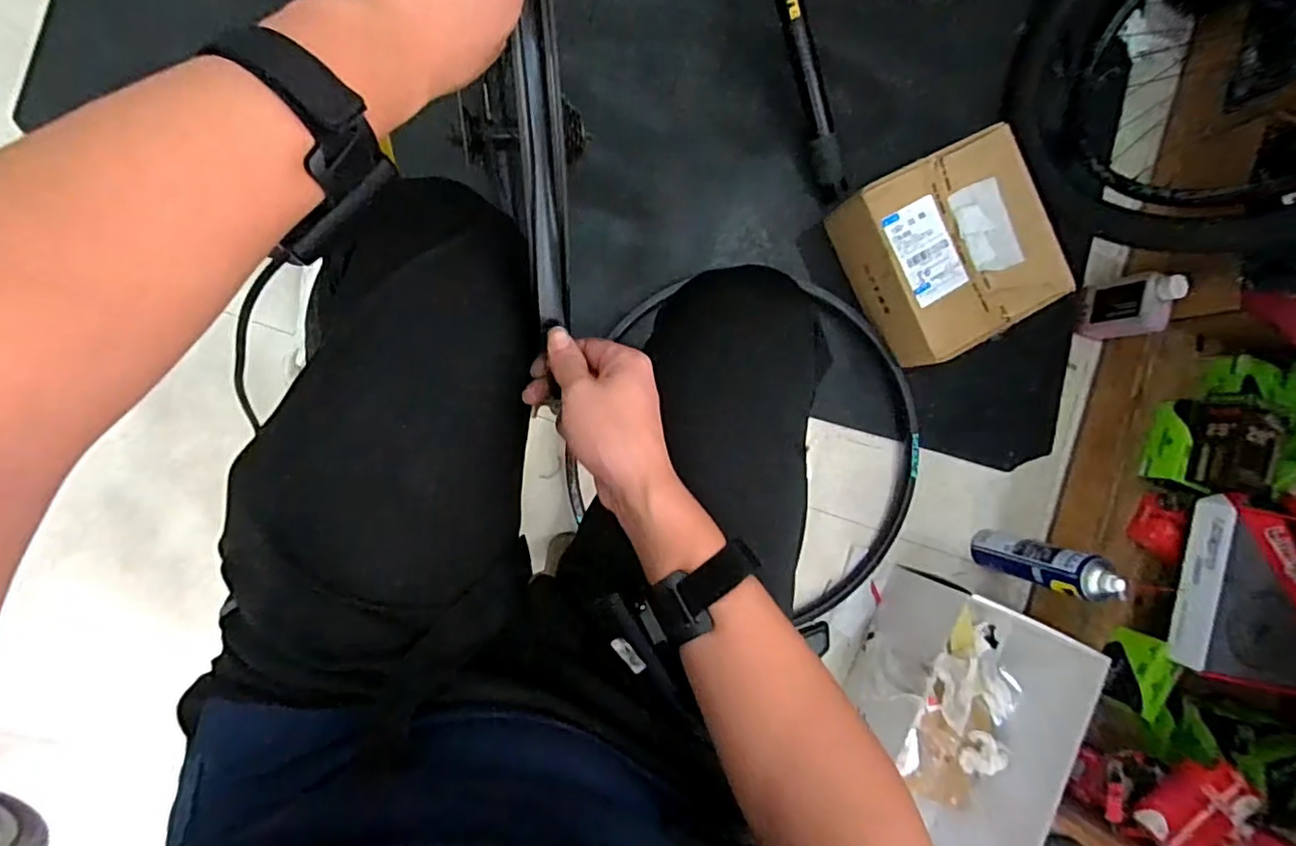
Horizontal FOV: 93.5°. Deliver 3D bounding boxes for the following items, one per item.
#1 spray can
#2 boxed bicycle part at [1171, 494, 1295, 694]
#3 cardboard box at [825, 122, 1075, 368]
[{"bbox_3d":[0.598,0.215,0.942,0.052,0.259,0.069,14,88,-12],"label":"spray can"},{"bbox_3d":[0.898,0.257,0.863,0.229,0.066,0.274,8,99,4],"label":"boxed bicycle part"},{"bbox_3d":[0.454,-0.260,0.938,0.264,0.126,0.277,-26,96,-10],"label":"cardboard box"}]

